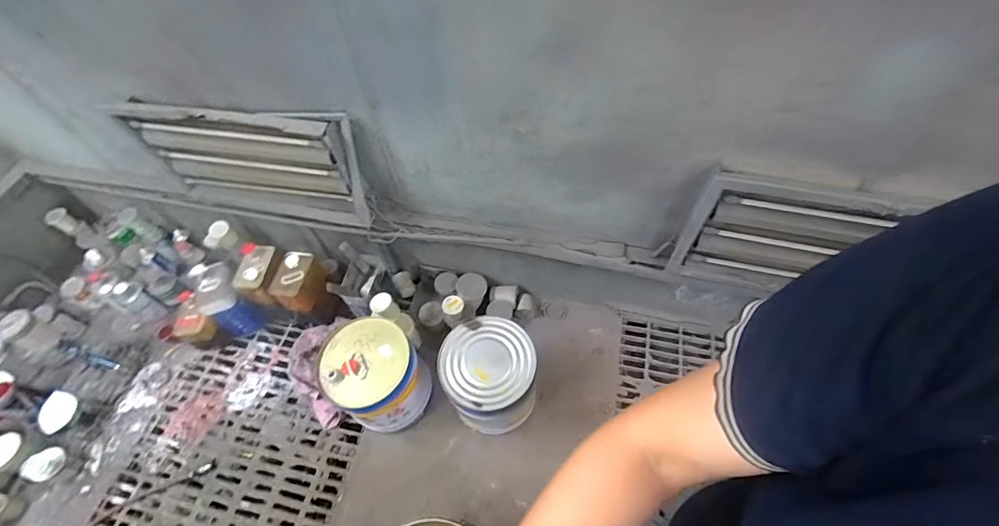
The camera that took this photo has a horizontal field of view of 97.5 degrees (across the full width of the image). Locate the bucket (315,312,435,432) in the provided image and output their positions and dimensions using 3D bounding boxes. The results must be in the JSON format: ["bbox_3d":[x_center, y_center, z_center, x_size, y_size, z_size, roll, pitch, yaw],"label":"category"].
[{"bbox_3d":[-0.389,0.369,1.427,0.292,0.310,0.269,-1,57,2],"label":"bucket"}]

